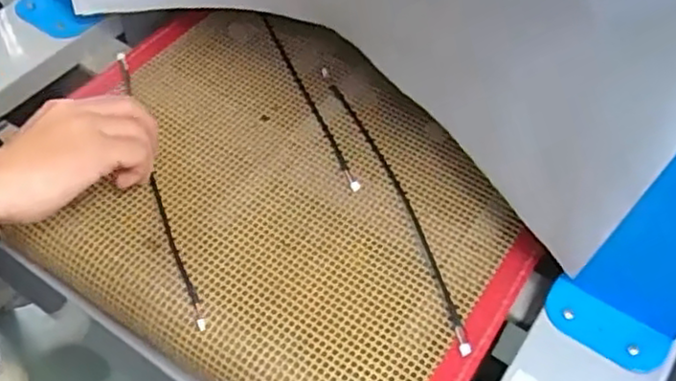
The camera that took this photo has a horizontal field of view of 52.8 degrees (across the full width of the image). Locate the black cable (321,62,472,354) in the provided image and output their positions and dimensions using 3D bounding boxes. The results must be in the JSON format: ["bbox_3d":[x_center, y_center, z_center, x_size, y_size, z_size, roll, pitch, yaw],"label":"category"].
[{"bbox_3d":[0.044,0.002,0.525,0.021,0.014,0.279,-15,54,-13],"label":"black cable"}]

